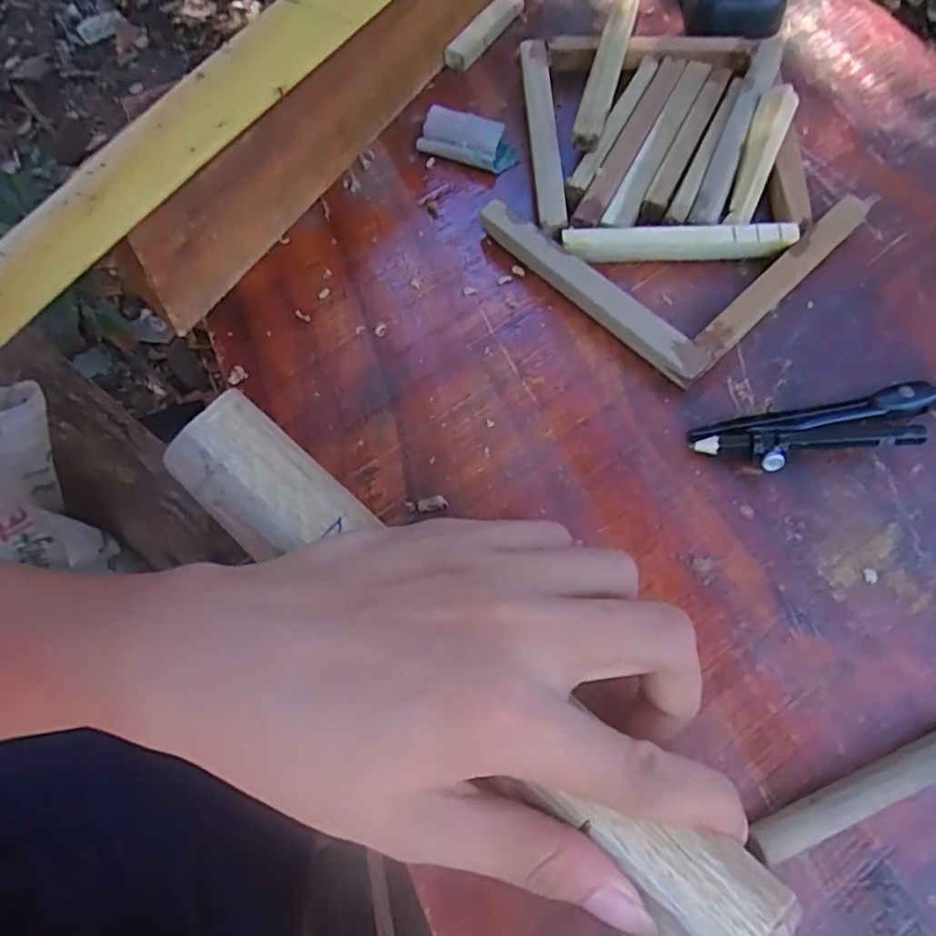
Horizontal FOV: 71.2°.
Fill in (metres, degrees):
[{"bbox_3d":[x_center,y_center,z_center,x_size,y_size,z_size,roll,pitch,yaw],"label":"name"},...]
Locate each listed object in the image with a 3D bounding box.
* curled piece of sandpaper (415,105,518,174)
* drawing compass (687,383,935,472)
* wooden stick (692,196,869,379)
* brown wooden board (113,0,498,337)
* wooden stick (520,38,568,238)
[{"bbox_3d":[0.001,-0.164,0.327,0.049,0.011,0.026,25,67,15],"label":"curled piece of sandpaper"},{"bbox_3d":[0.142,-0.015,0.250,0.108,0.012,0.025,-10,63,-2],"label":"drawing compass"},{"bbox_3d":[0.133,-0.079,0.281,0.122,0.013,0.013,-42,68,-17],"label":"wooden stick"},{"bbox_3d":[-0.053,-0.179,0.314,0.014,0.057,0.282,29,68,16],"label":"brown wooden board"},{"bbox_3d":[0.037,-0.162,0.321,0.013,0.017,0.132,-3,63,2],"label":"wooden stick"}]

